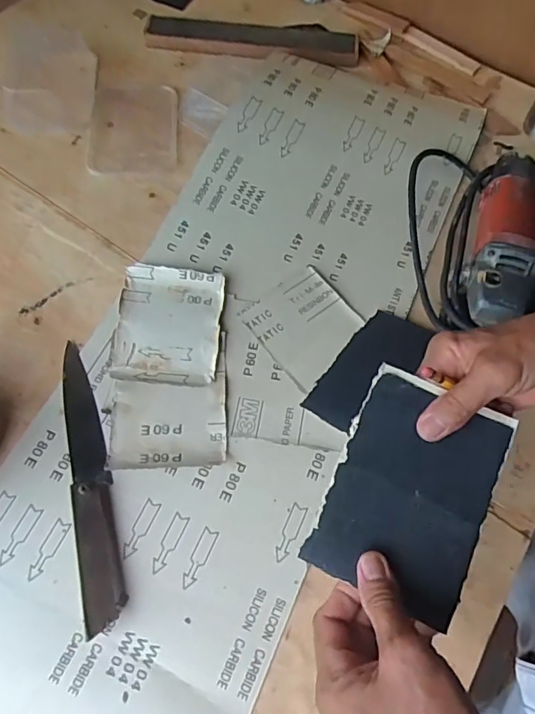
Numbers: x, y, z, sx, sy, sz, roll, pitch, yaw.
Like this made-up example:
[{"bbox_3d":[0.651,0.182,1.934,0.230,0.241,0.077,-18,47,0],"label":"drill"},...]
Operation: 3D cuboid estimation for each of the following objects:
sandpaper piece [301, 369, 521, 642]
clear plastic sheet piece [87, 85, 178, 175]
[{"bbox_3d":[0.102,0.091,0.359,0.103,0.008,0.151,25,75,10],"label":"sandpaper piece"},{"bbox_3d":[-0.183,-0.314,0.695,0.116,0.008,0.167,-4,64,-3],"label":"clear plastic sheet piece"}]

